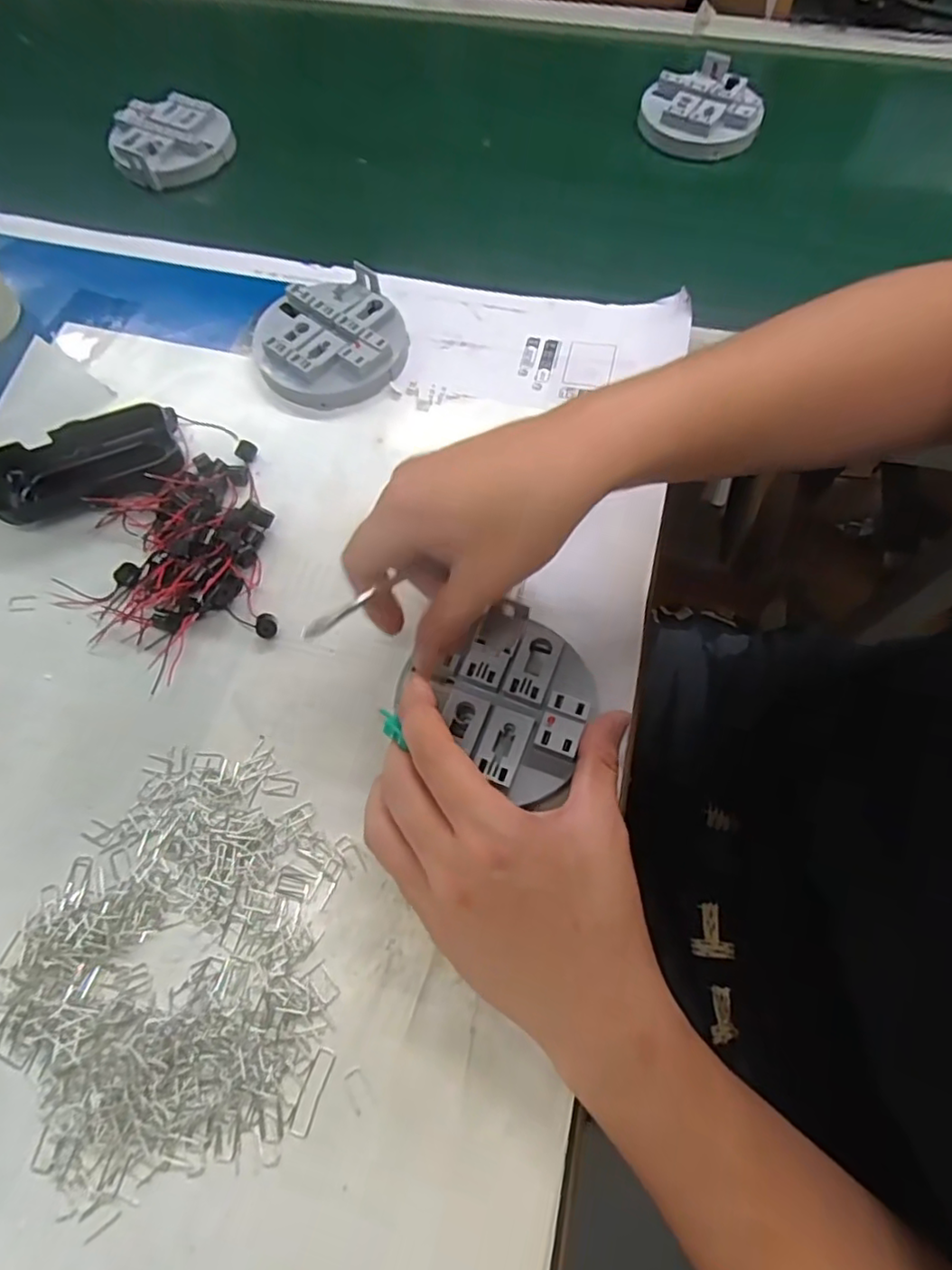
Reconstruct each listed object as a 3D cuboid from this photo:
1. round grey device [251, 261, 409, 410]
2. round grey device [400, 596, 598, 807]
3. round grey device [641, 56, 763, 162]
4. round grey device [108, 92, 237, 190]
[{"bbox_3d":[-0.101,-0.204,0.427,0.102,0.024,0.102,0,66,0],"label":"round grey device"},{"bbox_3d":[0.019,0.031,0.320,0.087,0.017,0.084,32,70,13],"label":"round grey device"},{"bbox_3d":[0.195,-0.462,0.541,0.093,0.022,0.101,0,66,0],"label":"round grey device"},{"bbox_3d":[-0.266,-0.432,0.542,0.102,0.035,0.086,-22,68,-9],"label":"round grey device"}]

